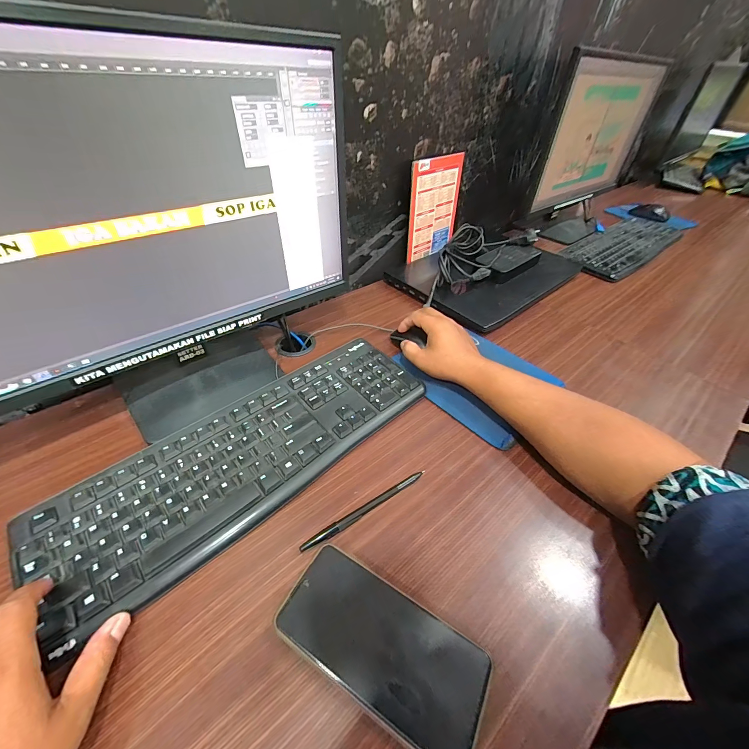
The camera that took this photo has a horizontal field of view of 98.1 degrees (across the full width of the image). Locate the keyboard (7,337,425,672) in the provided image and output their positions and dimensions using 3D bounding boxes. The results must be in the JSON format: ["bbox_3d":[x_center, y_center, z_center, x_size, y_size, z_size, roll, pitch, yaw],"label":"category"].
[{"bbox_3d":[-0.134,0.081,0.384,0.423,0.019,0.152,-32,53,-30],"label":"keyboard"}]

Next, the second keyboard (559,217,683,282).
[{"bbox_3d":[0.648,-0.341,0.851,0.441,0.037,0.154,-30,54,-29],"label":"second keyboard"}]

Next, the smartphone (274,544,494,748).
[{"bbox_3d":[0.005,0.215,0.260,0.162,0.017,0.074,23,48,21],"label":"smartphone"}]

